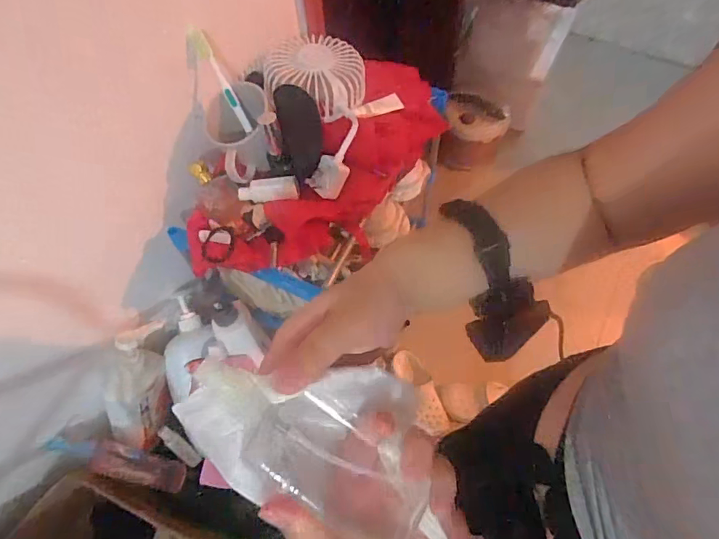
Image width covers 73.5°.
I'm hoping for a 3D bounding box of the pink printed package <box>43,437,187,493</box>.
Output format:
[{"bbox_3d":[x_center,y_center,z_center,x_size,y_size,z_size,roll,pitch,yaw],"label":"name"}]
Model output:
[{"bbox_3d":[-0.344,0.276,0.692,0.189,0.031,0.042,27,61,-20],"label":"pink printed package"}]

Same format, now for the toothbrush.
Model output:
[{"bbox_3d":[-0.176,-0.238,0.613,0.021,0.136,0.014,-39,31,-17],"label":"toothbrush"}]

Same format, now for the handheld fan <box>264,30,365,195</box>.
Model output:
[{"bbox_3d":[-0.067,-0.223,0.651,0.139,0.061,0.255,5,62,5],"label":"handheld fan"}]

